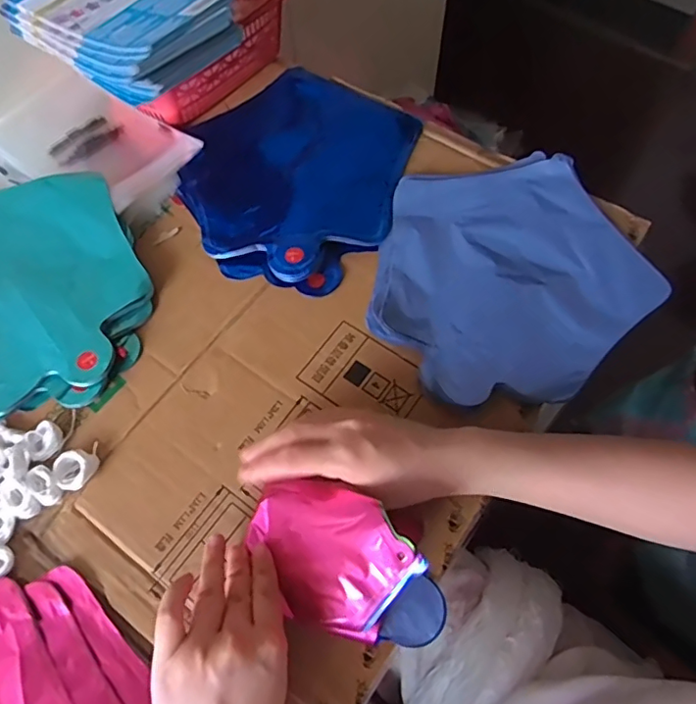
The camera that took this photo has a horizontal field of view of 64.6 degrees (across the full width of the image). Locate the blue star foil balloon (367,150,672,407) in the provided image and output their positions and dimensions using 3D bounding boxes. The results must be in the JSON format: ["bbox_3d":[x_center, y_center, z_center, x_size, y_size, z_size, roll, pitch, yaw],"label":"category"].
[{"bbox_3d":[0.136,-0.071,0.471,0.237,0.018,0.228,-13,64,-5],"label":"blue star foil balloon"}]

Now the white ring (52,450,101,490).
[{"bbox_3d":[-0.199,0.086,0.401,0.026,0.011,0.028,0,63,1],"label":"white ring"}]

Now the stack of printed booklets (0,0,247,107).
[{"bbox_3d":[-0.206,-0.302,0.493,0.190,0.043,0.133,34,69,17],"label":"stack of printed booklets"}]

